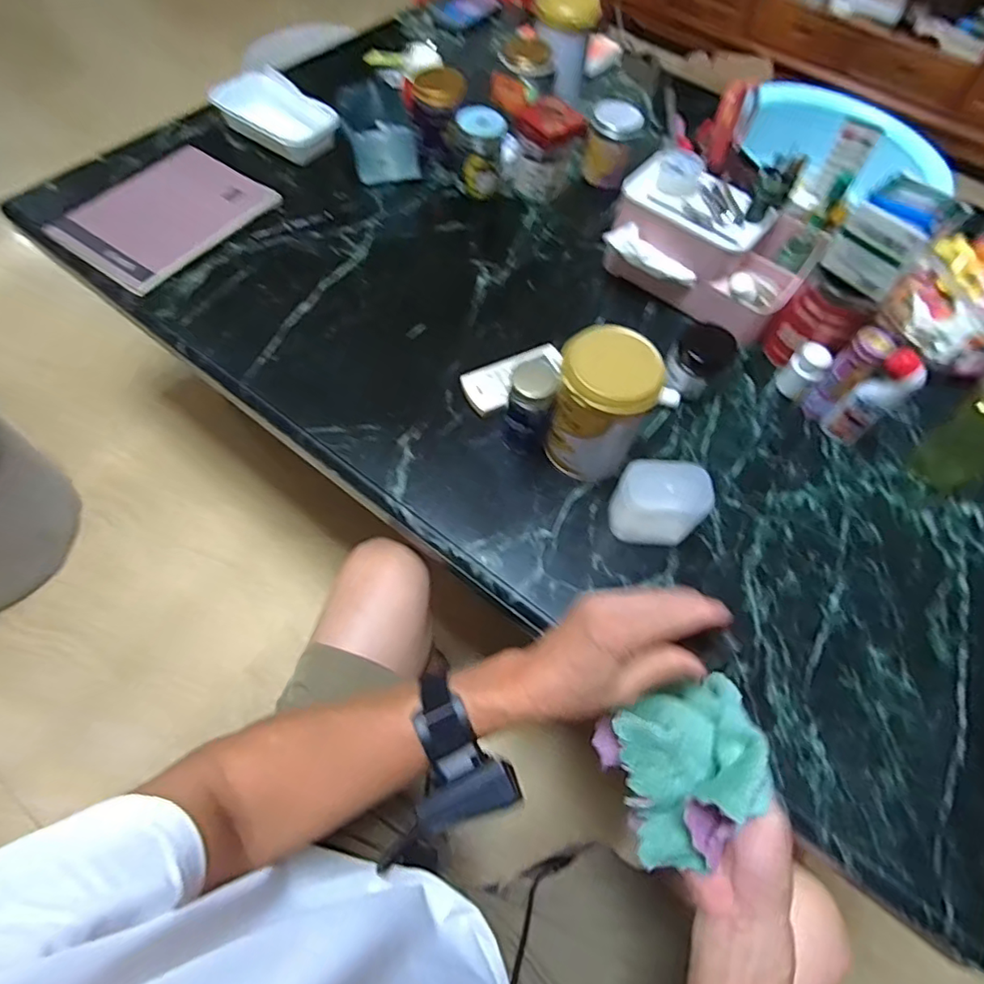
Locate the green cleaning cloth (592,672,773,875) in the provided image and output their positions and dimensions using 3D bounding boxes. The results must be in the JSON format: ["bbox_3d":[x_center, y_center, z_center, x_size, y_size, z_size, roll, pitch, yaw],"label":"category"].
[{"bbox_3d":[0.150,0.197,0.397,0.116,0.071,0.104,-18,64,-13],"label":"green cleaning cloth"}]

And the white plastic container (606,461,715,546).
[{"bbox_3d":[0.174,0.014,0.574,0.092,0.081,0.056,9,61,1],"label":"white plastic container"}]

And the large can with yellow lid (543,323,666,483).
[{"bbox_3d":[0.112,-0.086,0.586,0.096,0.146,0.090,2,61,-3],"label":"large can with yellow lid"}]

